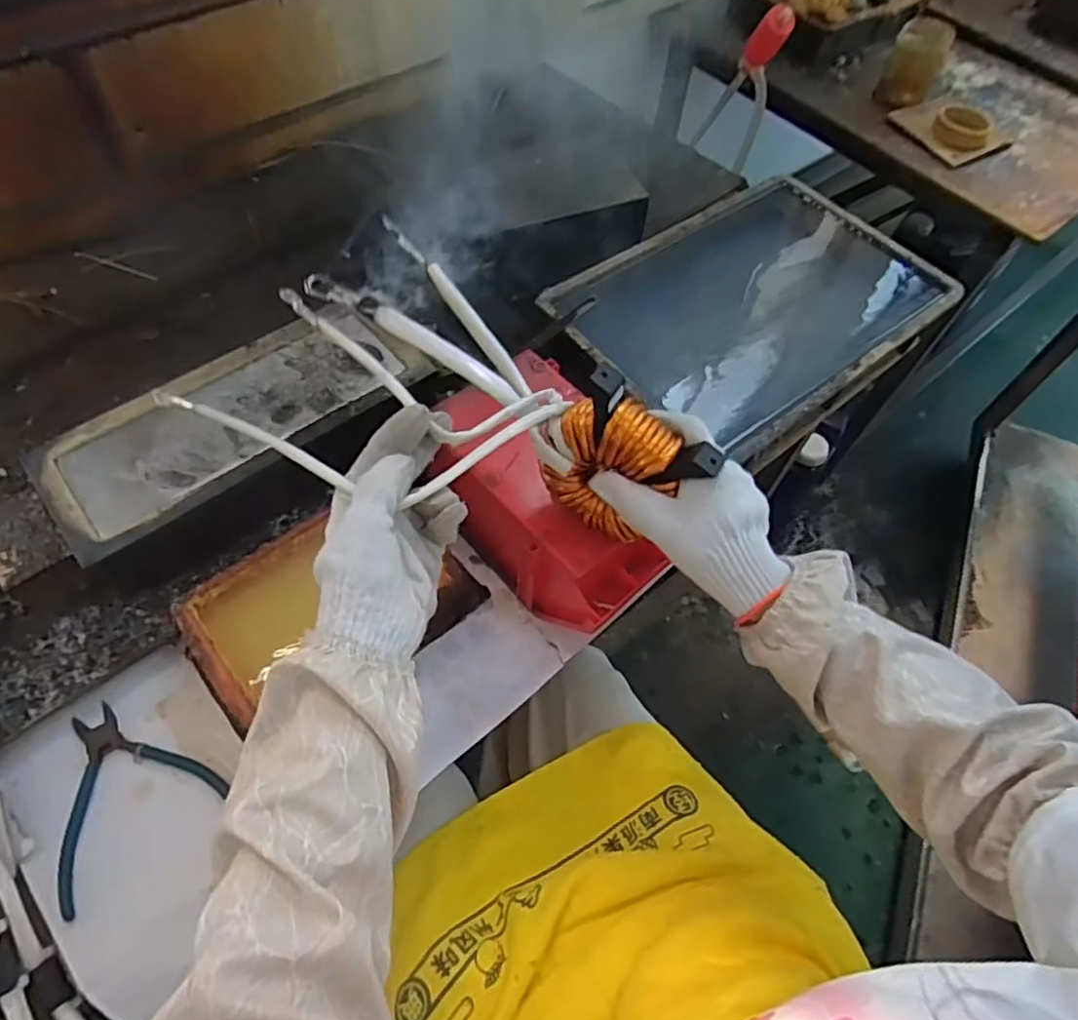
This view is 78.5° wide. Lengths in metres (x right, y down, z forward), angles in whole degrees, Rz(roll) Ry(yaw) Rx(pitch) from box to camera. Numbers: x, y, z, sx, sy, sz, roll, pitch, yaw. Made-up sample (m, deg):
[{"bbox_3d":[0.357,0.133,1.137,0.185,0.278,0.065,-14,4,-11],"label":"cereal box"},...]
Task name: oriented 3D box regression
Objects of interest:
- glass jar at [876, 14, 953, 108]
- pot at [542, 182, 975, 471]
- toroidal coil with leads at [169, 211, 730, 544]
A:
[{"bbox_3d":[0.642,-0.764,1.133,0.080,0.122,0.074,22,60,10],"label":"glass jar"},{"bbox_3d":[0.247,-0.230,0.784,0.465,0.098,0.308,-33,66,-21],"label":"pot"},{"bbox_3d":[-0.047,-0.068,0.472,0.323,0.117,0.197,24,60,5],"label":"toroidal coil with leads"}]

